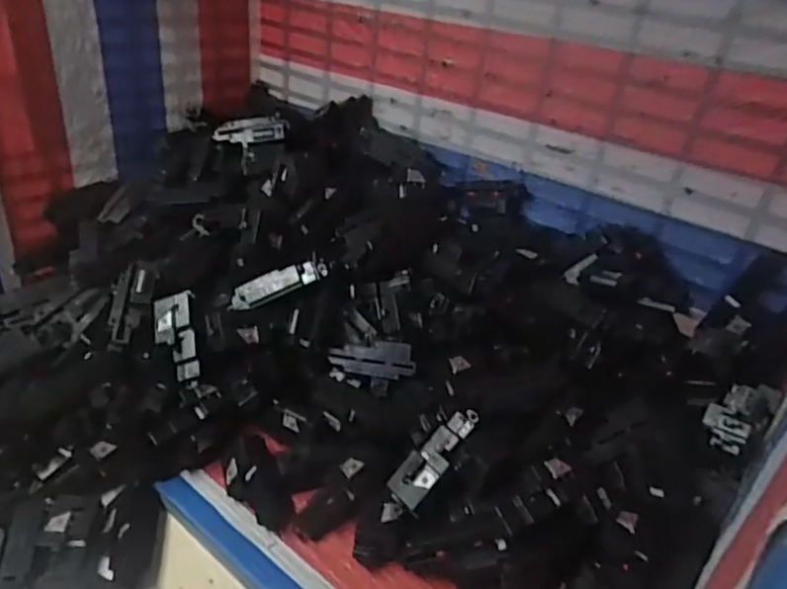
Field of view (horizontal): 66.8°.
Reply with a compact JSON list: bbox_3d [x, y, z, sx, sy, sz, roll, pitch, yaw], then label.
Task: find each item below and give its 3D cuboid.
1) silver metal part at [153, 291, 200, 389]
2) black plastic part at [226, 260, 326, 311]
[{"bbox_3d":[-0.212,0.044,0.591,0.038,0.016,0.097,-12,67,-24],"label":"silver metal part"},{"bbox_3d":[-0.119,-0.010,0.609,0.102,0.015,0.031,-21,35,1],"label":"black plastic part"}]

